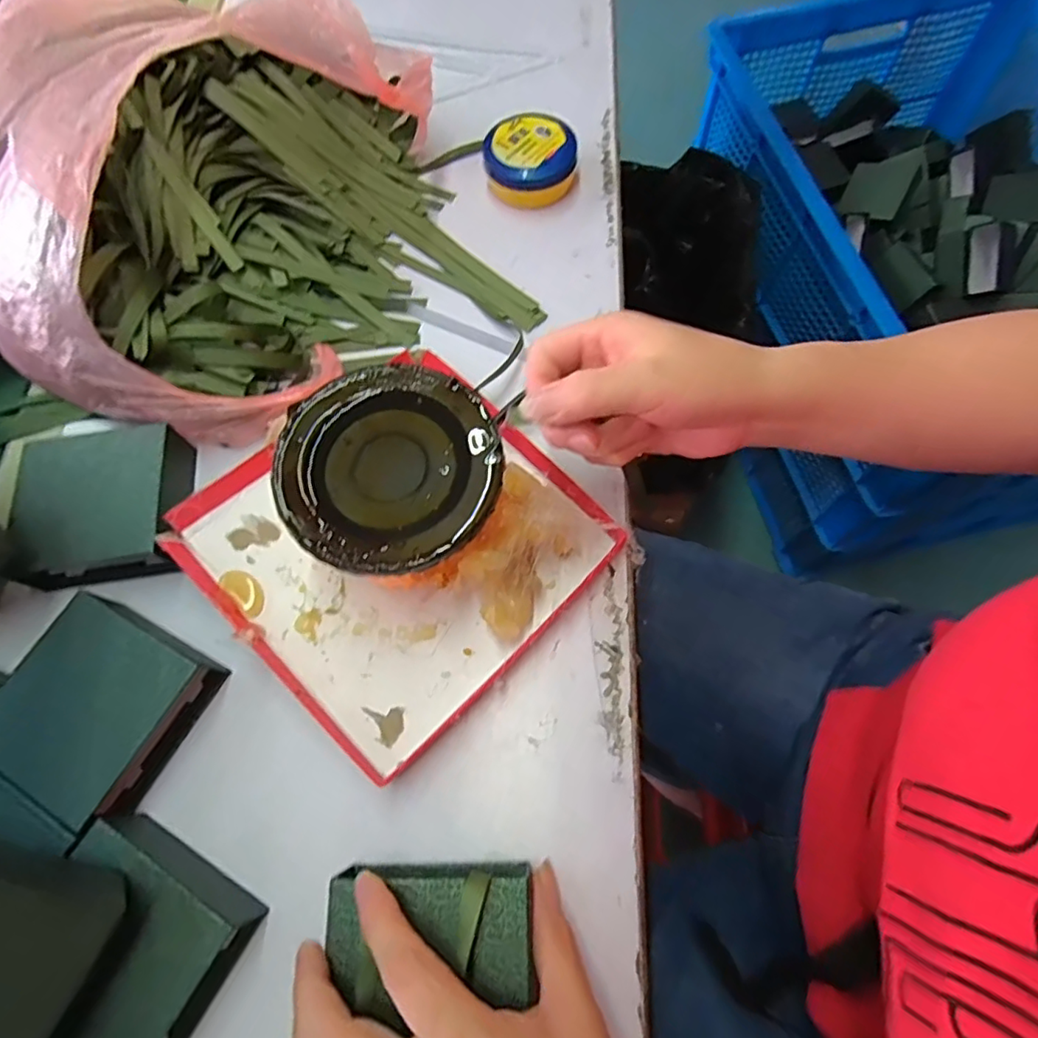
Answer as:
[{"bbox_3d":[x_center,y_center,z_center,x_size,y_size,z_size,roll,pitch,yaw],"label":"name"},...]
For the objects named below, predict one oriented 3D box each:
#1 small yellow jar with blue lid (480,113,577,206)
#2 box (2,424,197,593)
[{"bbox_3d":[0.009,-0.281,0.461,0.070,0.033,0.059,-1,68,2],"label":"small yellow jar with blue lid"},{"bbox_3d":[-0.256,-0.008,0.371,0.101,0.037,0.091,-8,68,0],"label":"box"}]

